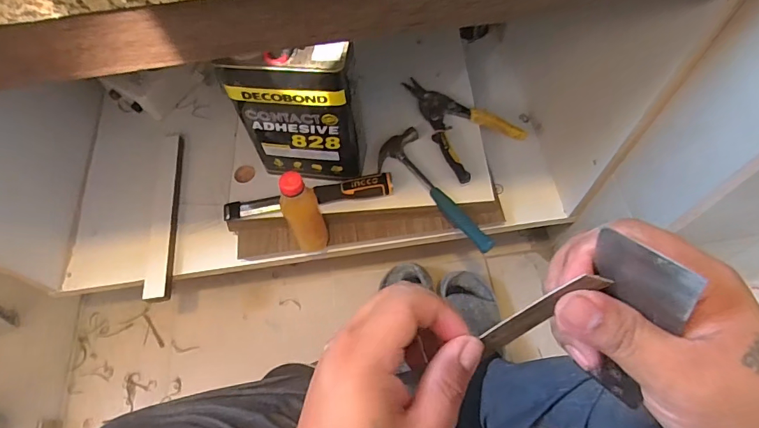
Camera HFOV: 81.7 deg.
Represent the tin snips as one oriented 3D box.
[{"bbox_3d":[0.117,-0.161,0.777,0.142,0.040,0.232,-39,68,-16],"label":"tin snips"}]

